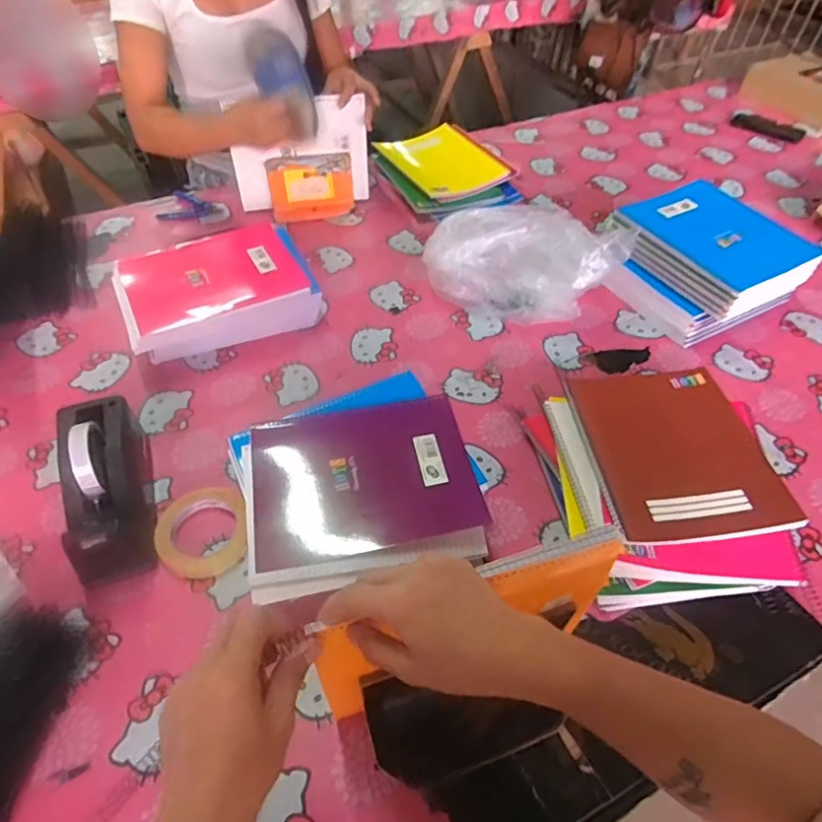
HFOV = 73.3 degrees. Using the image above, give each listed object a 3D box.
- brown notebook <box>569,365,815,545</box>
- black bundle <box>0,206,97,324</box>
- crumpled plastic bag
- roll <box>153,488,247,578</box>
[{"bbox_3d":[0.322,0.026,0.696,0.209,0.023,0.281,-4,50,-3],"label":"brown notebook"},{"bbox_3d":[-0.660,-0.268,0.975,0.158,0.046,0.302,-16,52,-13],"label":"black bundle"},{"bbox_3d":[0.190,-0.260,0.926,0.310,0.135,0.193,18,53,15],"label":"crumpled plastic bag"},{"bbox_3d":[-0.245,0.137,0.646,0.099,0.018,0.112,-11,51,-9],"label":"roll"}]

